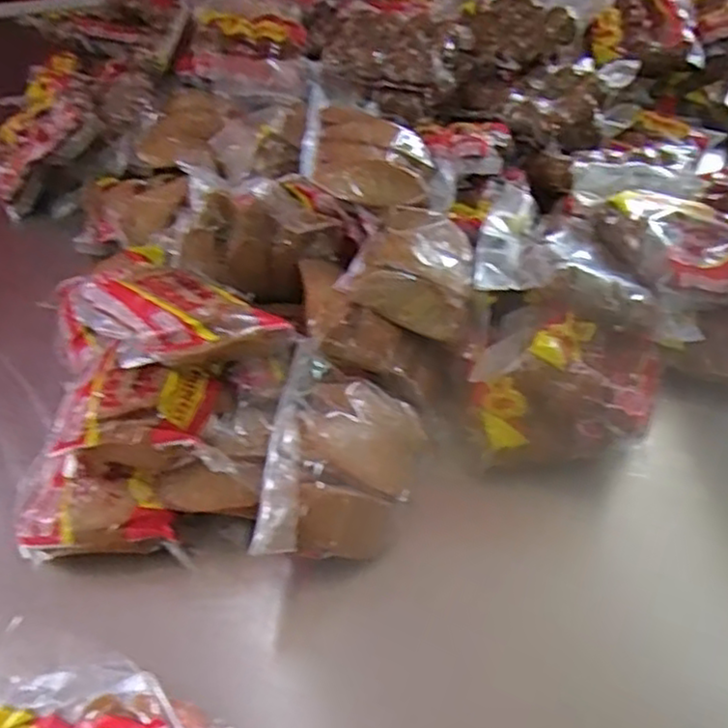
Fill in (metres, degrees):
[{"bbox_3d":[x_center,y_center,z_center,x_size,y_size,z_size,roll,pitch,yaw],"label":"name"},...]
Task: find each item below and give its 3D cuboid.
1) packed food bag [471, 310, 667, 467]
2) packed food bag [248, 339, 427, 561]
[{"bbox_3d":[0.147,0.011,0.508,0.138,0.066,0.106,-2,51,-3],"label":"packed food bag"},{"bbox_3d":[-0.012,0.064,0.457,0.095,0.067,0.140,9,52,6],"label":"packed food bag"}]

